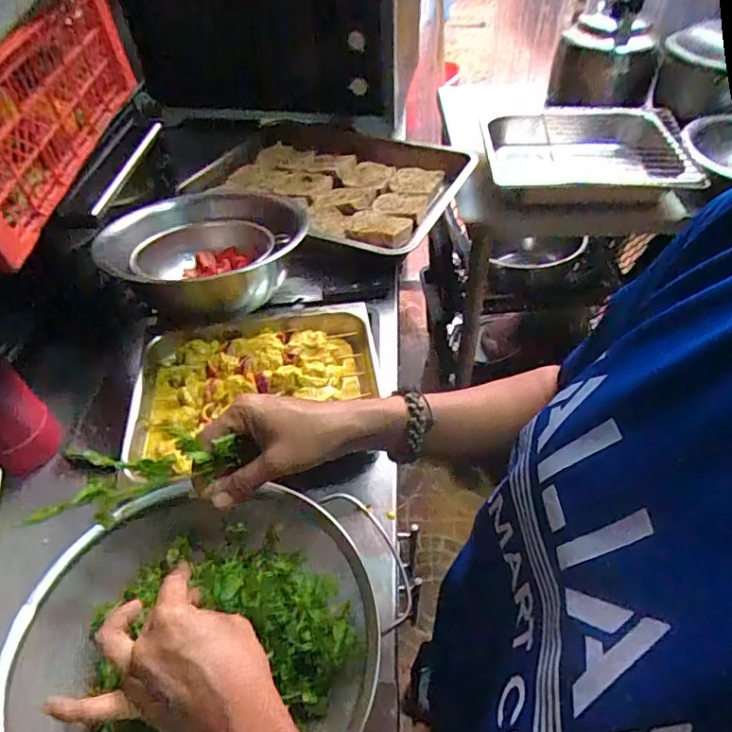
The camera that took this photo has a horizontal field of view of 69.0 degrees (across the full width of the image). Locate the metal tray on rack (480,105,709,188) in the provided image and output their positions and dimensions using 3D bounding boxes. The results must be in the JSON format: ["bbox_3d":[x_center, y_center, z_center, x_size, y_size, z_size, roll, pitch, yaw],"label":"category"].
[{"bbox_3d":[0.382,-0.349,0.949,0.322,0.112,0.252,-3,48,0],"label":"metal tray on rack"}]

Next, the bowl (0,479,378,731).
[{"bbox_3d":[-0.127,0.216,0.429,0.261,0.084,0.286,-1,48,1],"label":"bowl"}]

